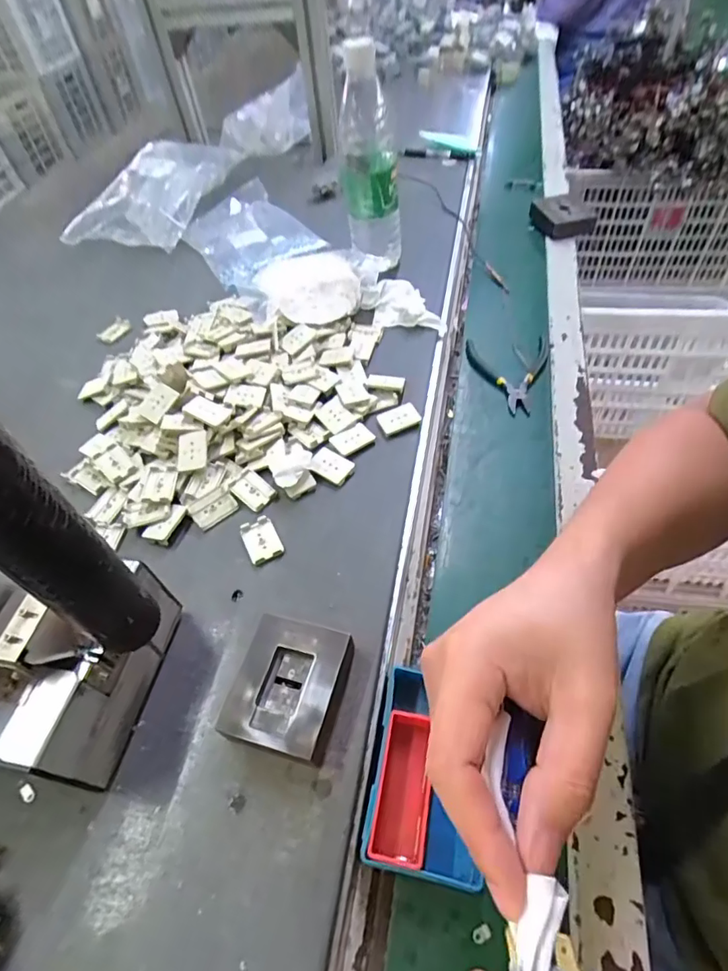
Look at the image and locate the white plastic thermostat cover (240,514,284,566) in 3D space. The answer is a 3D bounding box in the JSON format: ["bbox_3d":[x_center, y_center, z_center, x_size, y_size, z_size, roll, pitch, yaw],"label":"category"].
[{"bbox_3d":[-0.086,0.045,0.431,0.028,0.006,0.041,-25,54,-14],"label":"white plastic thermostat cover"}]

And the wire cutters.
[{"bbox_3d":[0.168,-0.124,0.575,0.091,0.011,0.120,-4,52,2],"label":"wire cutters"}]

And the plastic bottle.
[{"bbox_3d":[0.006,-0.362,0.586,0.066,0.214,0.063,-2,52,4],"label":"plastic bottle"}]

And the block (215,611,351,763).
[{"bbox_3d":[-0.048,0.135,0.342,0.070,0.029,0.080,11,53,13],"label":"block"}]

